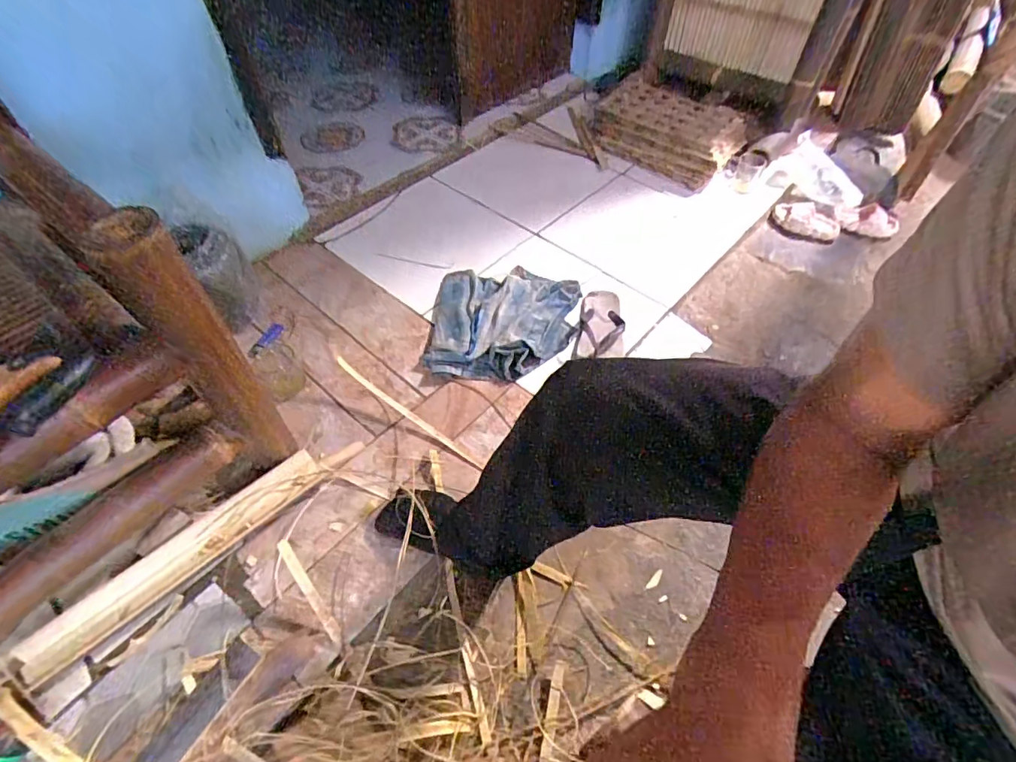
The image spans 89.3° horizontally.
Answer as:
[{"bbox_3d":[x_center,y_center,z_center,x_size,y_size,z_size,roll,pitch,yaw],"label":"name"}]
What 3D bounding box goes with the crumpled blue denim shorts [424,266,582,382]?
[{"bbox_3d":[-0.006,-0.125,1.121,0.314,0.061,0.298,4,52,2],"label":"crumpled blue denim shorts"}]

